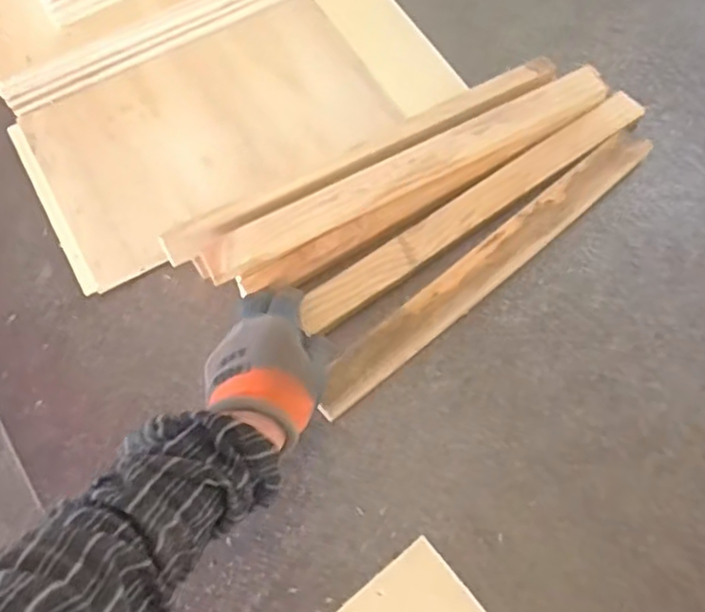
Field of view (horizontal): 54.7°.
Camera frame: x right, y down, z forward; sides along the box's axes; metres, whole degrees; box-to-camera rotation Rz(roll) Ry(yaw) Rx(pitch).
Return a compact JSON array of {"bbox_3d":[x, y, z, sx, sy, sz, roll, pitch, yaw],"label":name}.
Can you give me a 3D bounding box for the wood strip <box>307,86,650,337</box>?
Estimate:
[{"bbox_3d":[0.135,-0.103,0.691,0.425,0.016,0.041,-34,70,-14],"label":"wood strip"}]

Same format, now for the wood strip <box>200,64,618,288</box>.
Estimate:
[{"bbox_3d":[0.061,-0.134,0.666,0.439,0.023,0.043,-27,68,-11],"label":"wood strip"}]

